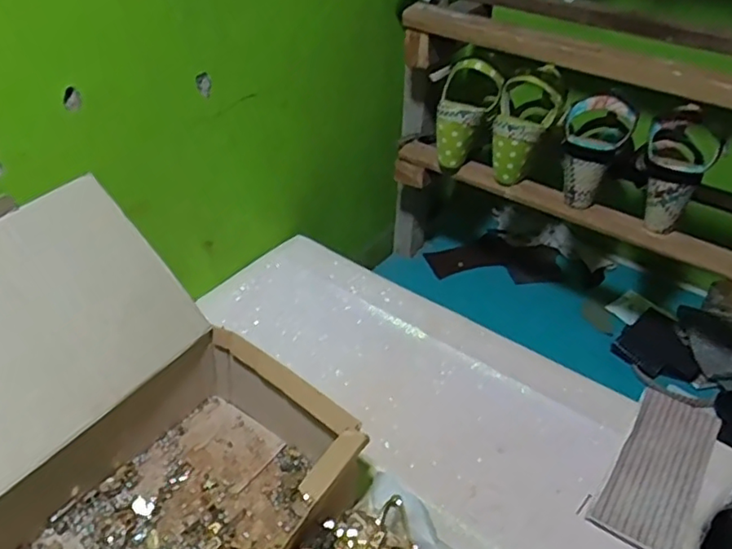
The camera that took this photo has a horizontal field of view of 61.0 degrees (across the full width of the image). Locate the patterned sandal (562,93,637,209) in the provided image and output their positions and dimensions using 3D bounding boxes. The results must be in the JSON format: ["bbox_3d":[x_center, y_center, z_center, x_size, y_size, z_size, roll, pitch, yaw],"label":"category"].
[{"bbox_3d":[0.285,-0.158,0.785,0.082,0.131,0.083,17,40,17],"label":"patterned sandal"}]

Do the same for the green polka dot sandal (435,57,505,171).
[{"bbox_3d":[0.129,-0.216,0.851,0.072,0.139,0.072,23,9,22],"label":"green polka dot sandal"}]

